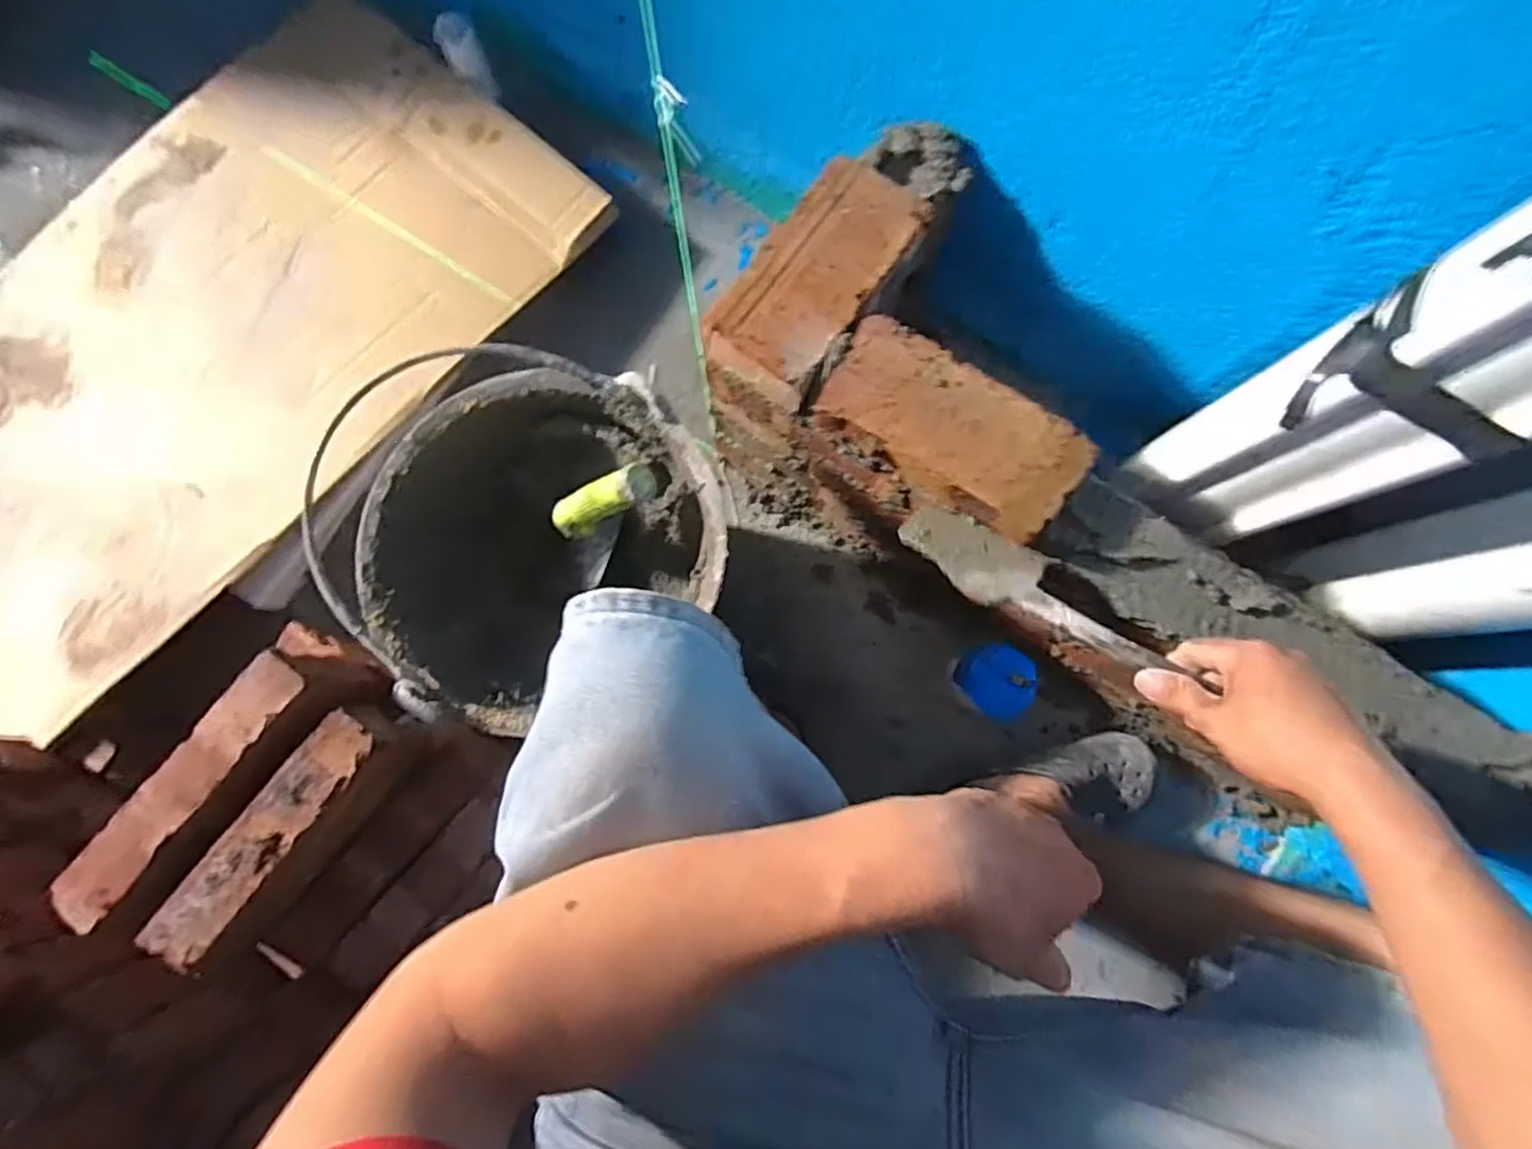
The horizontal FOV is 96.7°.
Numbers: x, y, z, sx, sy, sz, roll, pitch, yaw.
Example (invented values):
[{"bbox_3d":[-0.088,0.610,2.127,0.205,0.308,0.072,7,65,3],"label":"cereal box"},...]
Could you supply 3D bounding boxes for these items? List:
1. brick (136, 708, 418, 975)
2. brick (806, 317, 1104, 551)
[{"bbox_3d":[-0.362,0.204,0.540,0.058,0.110,0.224,35,81,6],"label":"brick"},{"bbox_3d":[0.156,-0.121,0.587,0.220,0.049,0.108,34,81,6],"label":"brick"}]

